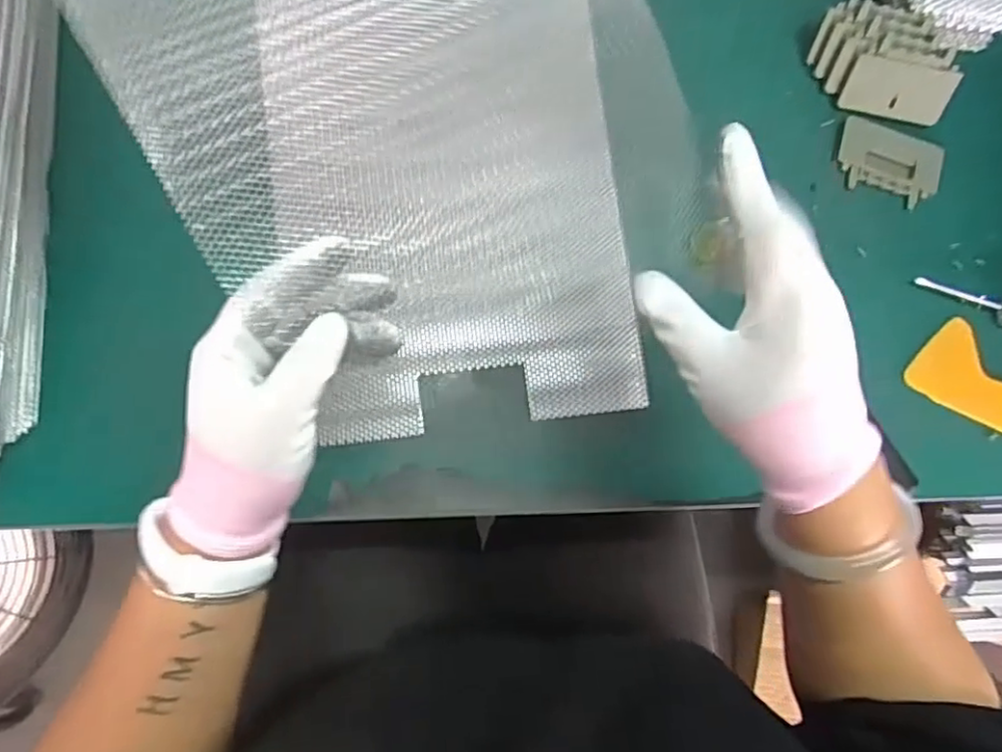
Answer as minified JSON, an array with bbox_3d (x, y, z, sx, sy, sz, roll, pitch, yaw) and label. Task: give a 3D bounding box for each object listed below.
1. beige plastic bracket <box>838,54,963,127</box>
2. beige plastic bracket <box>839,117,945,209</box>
[{"bbox_3d":[0.314,-0.224,0.518,0.082,0.010,0.043,8,120,-4],"label":"beige plastic bracket"},{"bbox_3d":[0.312,-0.172,0.526,0.084,0.010,0.057,13,82,-5],"label":"beige plastic bracket"}]

